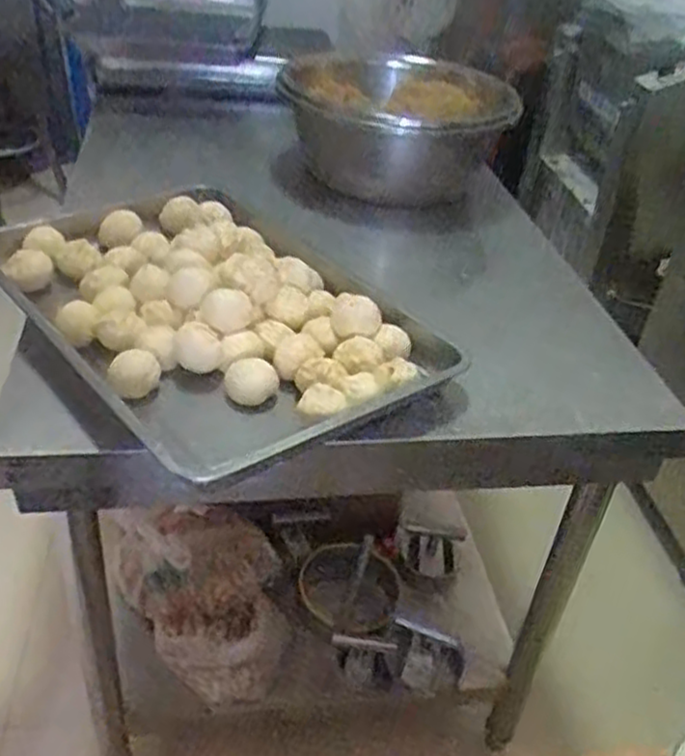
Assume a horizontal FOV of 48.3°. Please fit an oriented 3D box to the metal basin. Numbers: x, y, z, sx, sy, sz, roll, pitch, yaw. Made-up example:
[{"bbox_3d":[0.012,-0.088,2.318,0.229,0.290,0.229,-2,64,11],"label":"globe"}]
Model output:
[{"bbox_3d":[0.084,-0.460,1.404,0.415,0.174,0.412,3,36,-2],"label":"metal basin"}]

